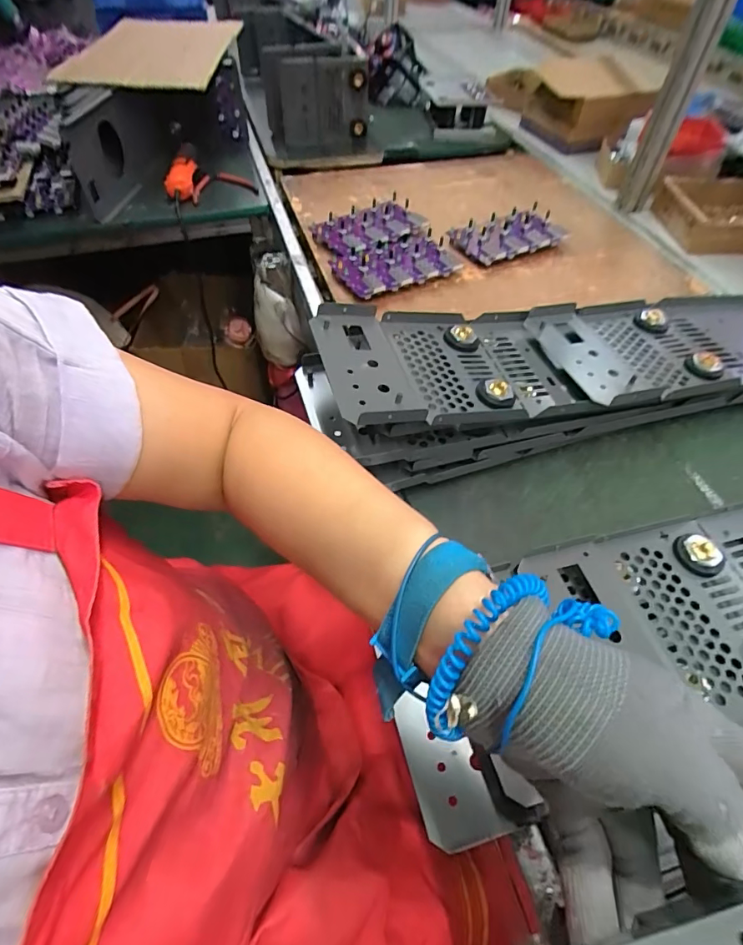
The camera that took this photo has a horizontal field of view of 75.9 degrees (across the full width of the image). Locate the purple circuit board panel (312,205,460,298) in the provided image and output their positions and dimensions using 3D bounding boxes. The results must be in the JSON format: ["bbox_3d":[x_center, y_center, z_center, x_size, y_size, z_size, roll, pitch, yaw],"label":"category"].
[{"bbox_3d":[0.018,-0.378,0.795,0.206,0.034,0.233,-22,56,-18],"label":"purple circuit board panel"}]

